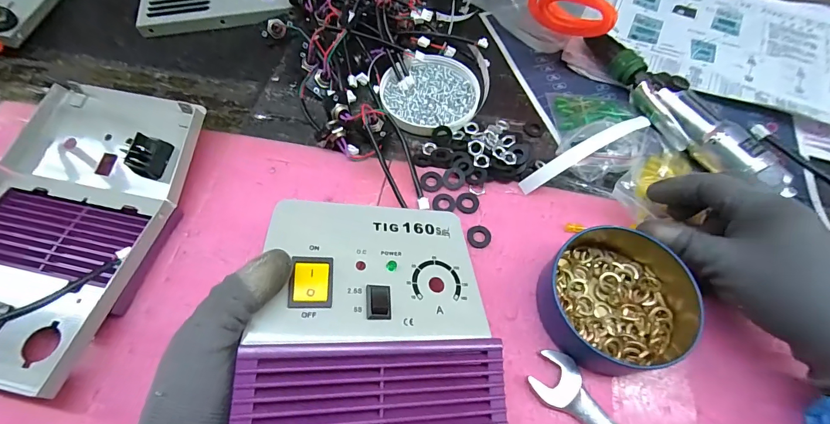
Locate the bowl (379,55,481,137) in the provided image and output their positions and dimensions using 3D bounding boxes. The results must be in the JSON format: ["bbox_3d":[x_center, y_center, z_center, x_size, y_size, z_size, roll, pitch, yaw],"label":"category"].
[{"bbox_3d":[0.017,-0.121,0.378,0.098,0.010,0.097,0,61,0],"label":"bowl"}]

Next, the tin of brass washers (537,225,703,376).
[{"bbox_3d":[0.146,0.057,0.269,0.104,0.035,0.102,0,61,0],"label":"tin of brass washers"}]

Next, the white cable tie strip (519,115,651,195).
[{"bbox_3d":[0.152,-0.053,0.327,0.128,0.037,0.015,-26,64,-14],"label":"white cable tie strip"}]

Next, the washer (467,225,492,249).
[{"bbox_3d":[0.052,0.020,0.306,0.020,0.004,0.020,0,61,0],"label":"washer"}]

